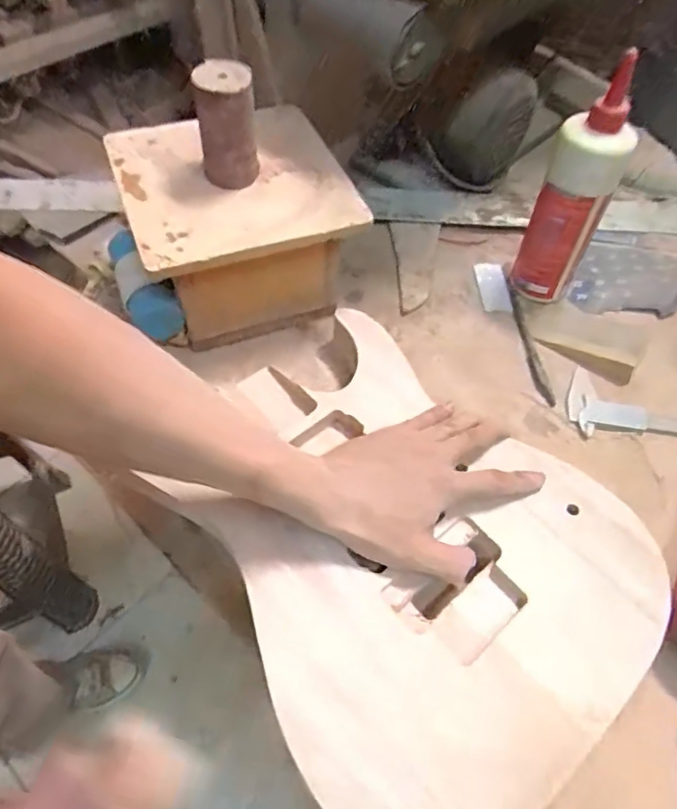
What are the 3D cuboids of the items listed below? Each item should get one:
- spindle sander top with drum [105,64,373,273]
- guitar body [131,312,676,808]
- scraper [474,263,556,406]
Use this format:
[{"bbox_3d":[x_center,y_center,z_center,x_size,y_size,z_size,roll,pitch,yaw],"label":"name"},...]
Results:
[{"bbox_3d":[-0.095,-0.225,0.501,0.196,0.101,0.195,-19,58,-14],"label":"spindle sander top with drum"},{"bbox_3d":[0.038,0.102,0.434,0.348,0.040,0.291,36,59,24],"label":"guitar body"},{"bbox_3d":[0.186,-0.085,0.623,0.037,0.013,0.198,-4,56,-5],"label":"scraper"}]

